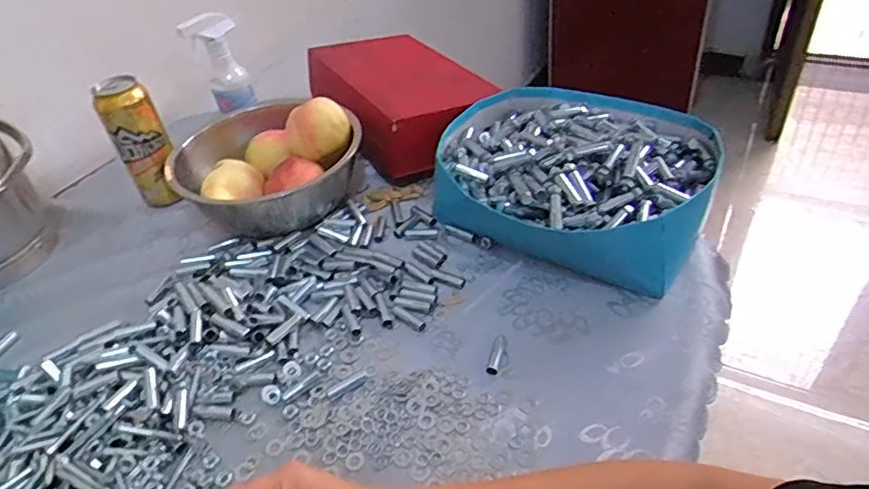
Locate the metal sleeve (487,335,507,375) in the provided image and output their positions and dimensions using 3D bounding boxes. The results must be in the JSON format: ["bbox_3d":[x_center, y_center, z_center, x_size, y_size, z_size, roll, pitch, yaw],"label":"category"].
[{"bbox_3d":[0.058,0.103,0.540,0.012,0.009,0.042,8,43,17],"label":"metal sleeve"}]

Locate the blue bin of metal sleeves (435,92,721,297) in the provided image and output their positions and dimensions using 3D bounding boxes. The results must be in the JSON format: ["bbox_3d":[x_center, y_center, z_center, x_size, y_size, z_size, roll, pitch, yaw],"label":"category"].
[{"bbox_3d":[0.151,-0.081,0.669,0.287,0.107,0.253,17,46,26],"label":"blue bin of metal sleeves"}]

